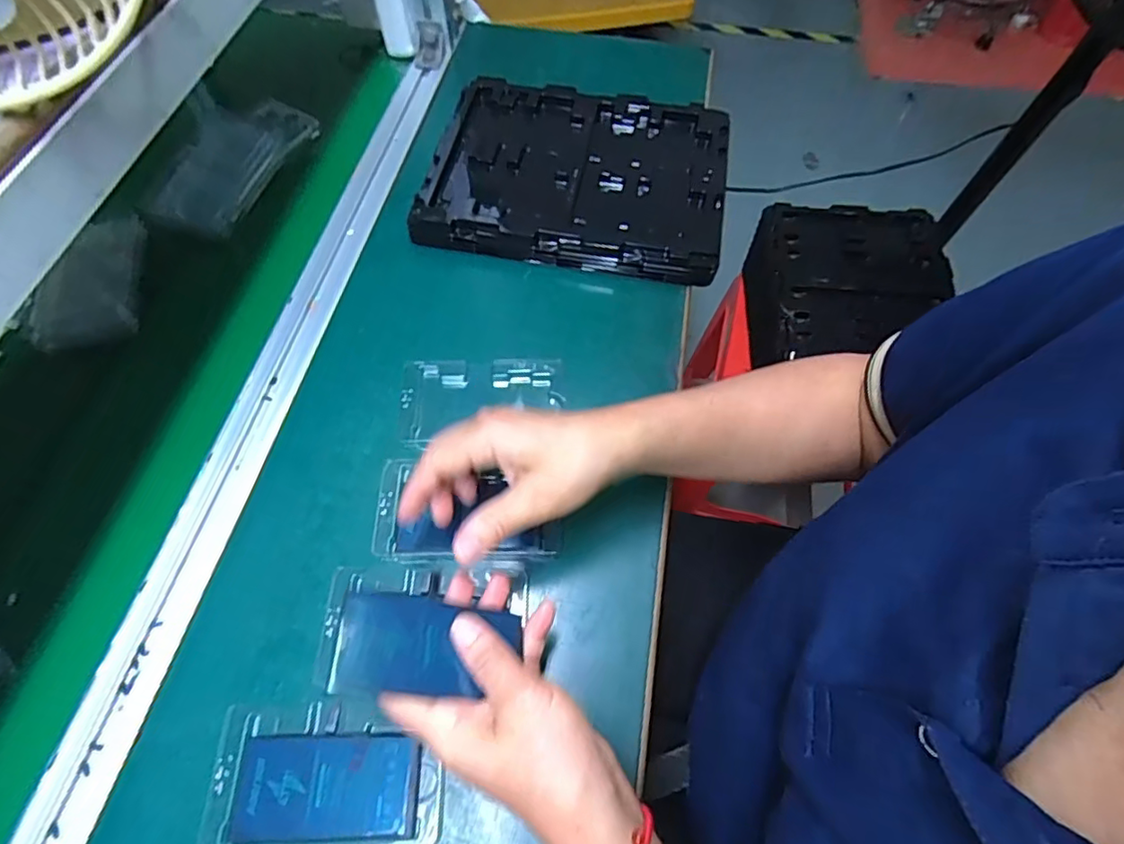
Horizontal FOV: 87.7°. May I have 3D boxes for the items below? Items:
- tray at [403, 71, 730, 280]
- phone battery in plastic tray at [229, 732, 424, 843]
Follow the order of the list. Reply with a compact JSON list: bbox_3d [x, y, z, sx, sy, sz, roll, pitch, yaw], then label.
[{"bbox_3d":[0.014,-0.239,0.570,0.277,0.042,0.213,11,61,2],"label":"tray"},{"bbox_3d":[-0.132,0.207,0.334,0.100,0.007,0.052,2,61,-3],"label":"phone battery in plastic tray"}]

